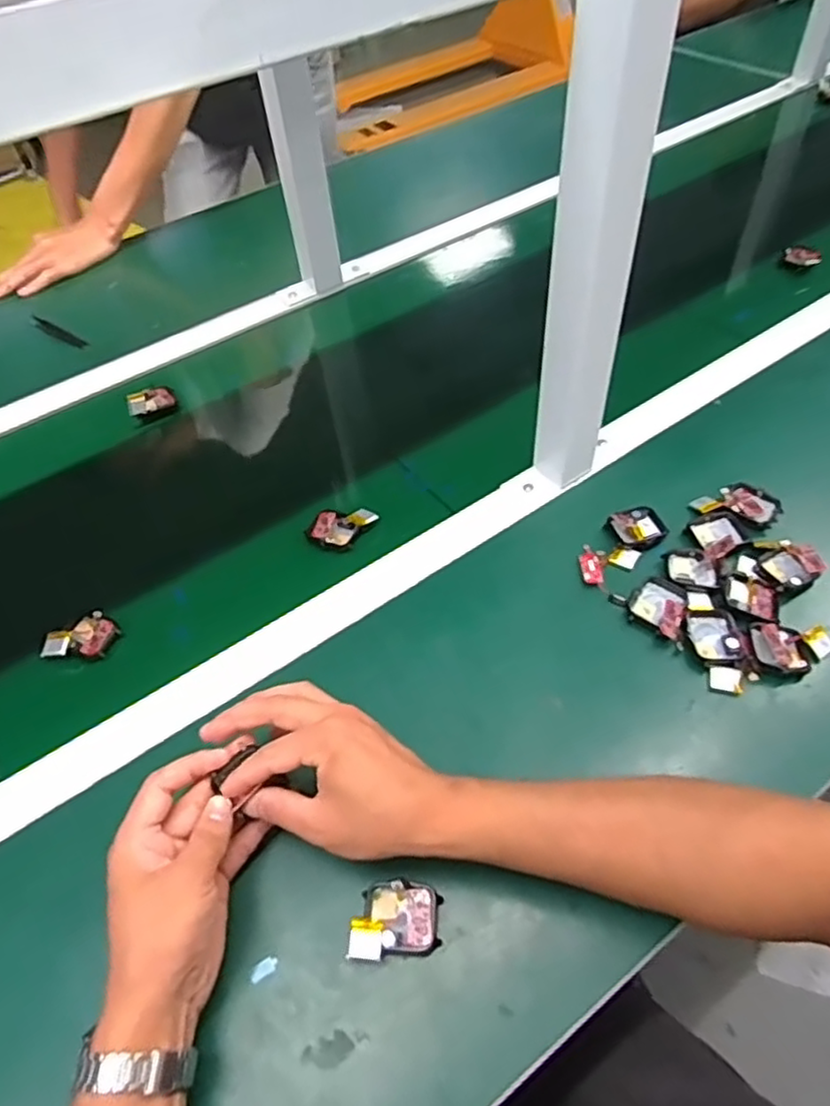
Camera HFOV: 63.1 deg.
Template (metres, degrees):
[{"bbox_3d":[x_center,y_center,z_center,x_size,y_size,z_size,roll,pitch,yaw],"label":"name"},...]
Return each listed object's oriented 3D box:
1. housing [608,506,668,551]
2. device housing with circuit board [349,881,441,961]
[{"bbox_3d":[0.192,-0.024,0.576,0.043,0.015,0.037,-23,54,-13],"label":"housing"},{"bbox_3d":[-0.012,0.220,0.407,0.052,0.018,0.042,-5,52,0],"label":"device housing with circuit board"}]

